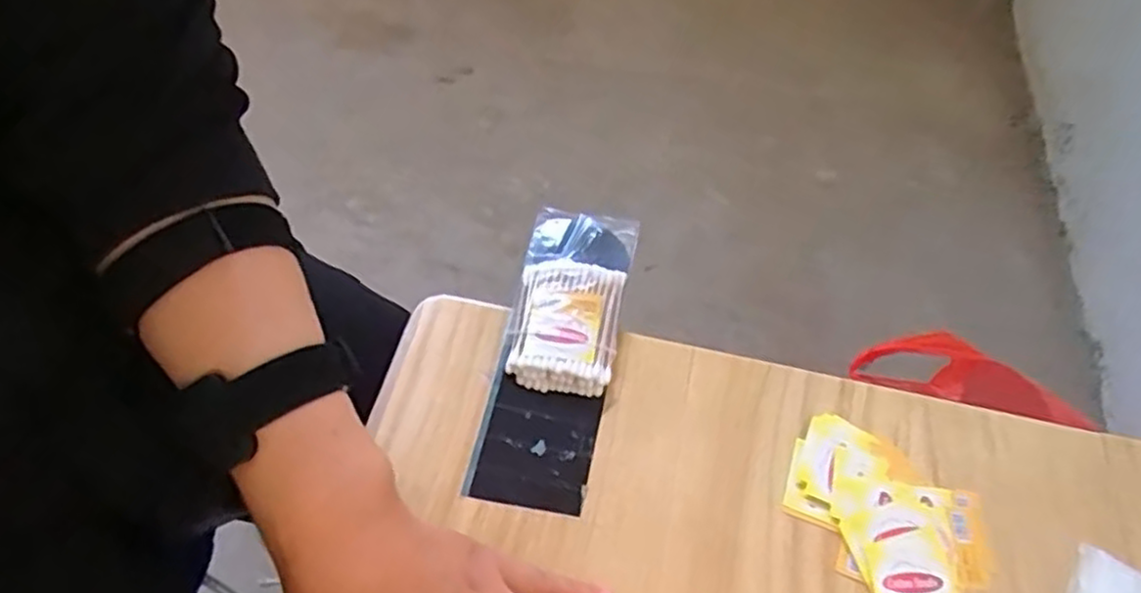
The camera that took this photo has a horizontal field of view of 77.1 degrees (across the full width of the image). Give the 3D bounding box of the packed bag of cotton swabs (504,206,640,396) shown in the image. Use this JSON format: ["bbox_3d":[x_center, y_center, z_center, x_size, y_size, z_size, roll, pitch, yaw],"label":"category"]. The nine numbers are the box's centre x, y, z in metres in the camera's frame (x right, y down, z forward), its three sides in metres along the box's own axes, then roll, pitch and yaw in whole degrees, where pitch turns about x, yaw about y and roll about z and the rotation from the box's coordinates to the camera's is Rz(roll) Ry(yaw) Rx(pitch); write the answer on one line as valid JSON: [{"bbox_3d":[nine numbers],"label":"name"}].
[{"bbox_3d":[0.000,0.001,0.411,0.061,0.017,0.112,11,56,4],"label":"packed bag of cotton swabs"}]

